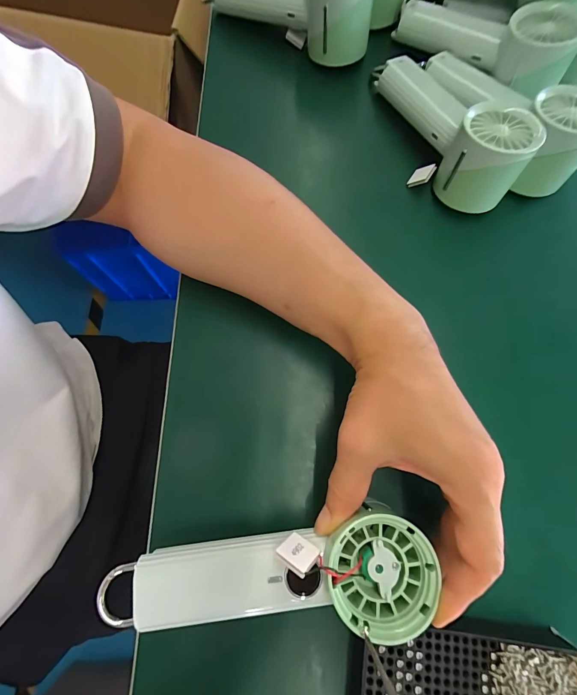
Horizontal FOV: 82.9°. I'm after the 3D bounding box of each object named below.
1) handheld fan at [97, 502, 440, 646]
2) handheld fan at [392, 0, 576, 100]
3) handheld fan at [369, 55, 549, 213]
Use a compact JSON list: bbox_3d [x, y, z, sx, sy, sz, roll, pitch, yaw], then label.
[{"bbox_3d":[-0.013,0.133,0.192,0.188,0.026,0.060,-6,75,3],"label":"handheld fan"},{"bbox_3d":[0.190,-0.299,0.317,0.074,0.053,0.165,-38,63,-10],"label":"handheld fan"},{"bbox_3d":[0.146,-0.210,0.291,0.060,0.058,0.173,-20,76,-6],"label":"handheld fan"}]

